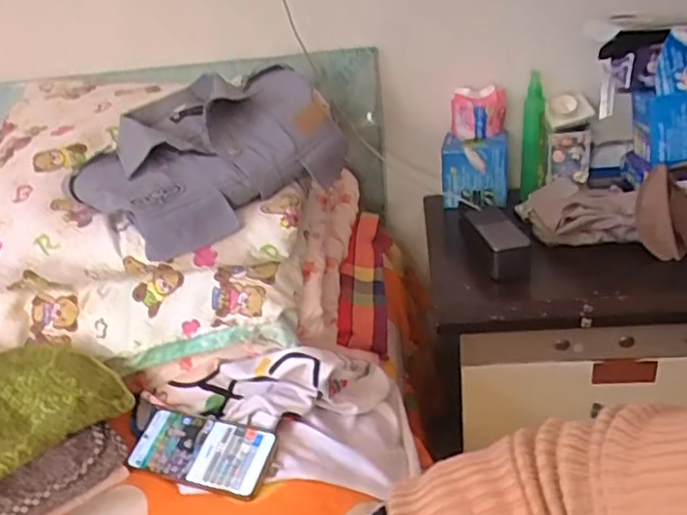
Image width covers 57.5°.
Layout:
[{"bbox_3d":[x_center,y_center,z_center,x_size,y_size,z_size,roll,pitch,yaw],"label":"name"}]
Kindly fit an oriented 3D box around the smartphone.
[{"bbox_3d":[-0.158,0.213,0.694,0.167,0.009,0.080,5,48,24],"label":"smartphone"}]

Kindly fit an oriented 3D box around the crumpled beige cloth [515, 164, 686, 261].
[{"bbox_3d":[0.393,-0.081,0.934,0.234,0.096,0.204,-2,28,9],"label":"crumpled beige cloth"}]

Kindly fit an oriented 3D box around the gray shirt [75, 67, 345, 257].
[{"bbox_3d":[-0.177,-0.128,0.757,0.276,0.143,0.260,-20,30,-25],"label":"gray shirt"}]

